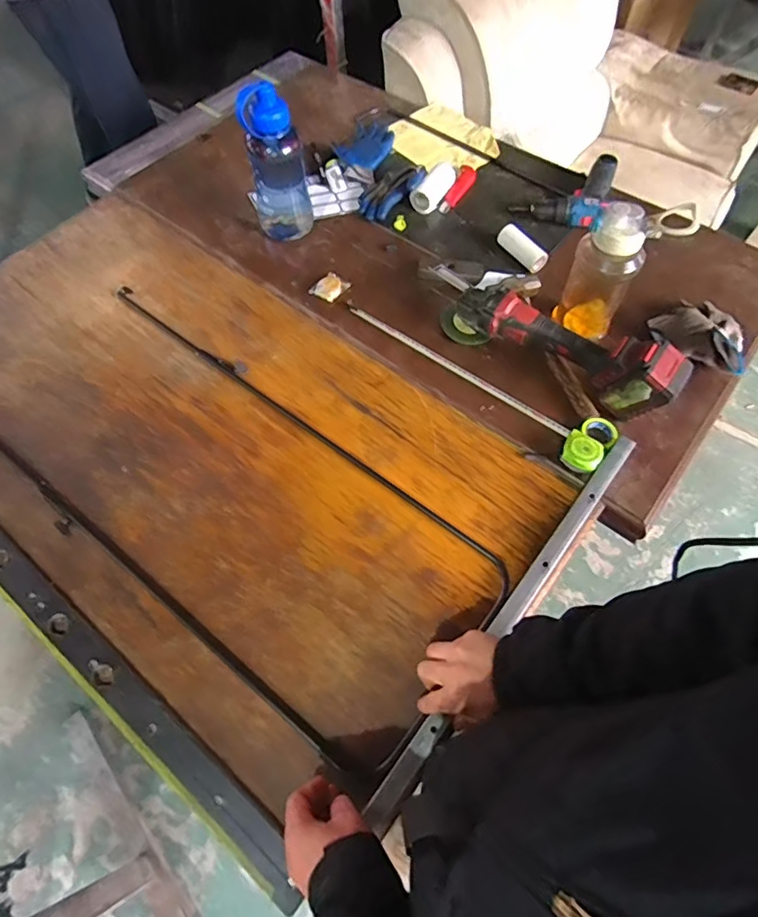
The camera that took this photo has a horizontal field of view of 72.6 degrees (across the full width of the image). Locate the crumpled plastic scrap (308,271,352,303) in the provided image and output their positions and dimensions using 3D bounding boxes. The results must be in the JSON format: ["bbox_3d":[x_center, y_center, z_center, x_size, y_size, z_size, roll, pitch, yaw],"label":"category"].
[{"bbox_3d":[-0.093,-0.327,0.985,0.061,0.012,0.058,35,67,18],"label":"crumpled plastic scrap"}]

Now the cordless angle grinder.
[{"bbox_3d":[0.285,-0.190,0.842,0.385,0.110,0.098,35,67,18],"label":"cordless angle grinder"}]

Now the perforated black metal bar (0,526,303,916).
[{"bbox_3d":[-0.416,0.233,0.694,0.831,0.010,0.050,35,67,18],"label":"perforated black metal bar"}]

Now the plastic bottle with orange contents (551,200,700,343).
[{"bbox_3d":[0.375,-0.293,0.817,0.134,0.234,0.078,16,63,10],"label":"plastic bottle with orange contents"}]

